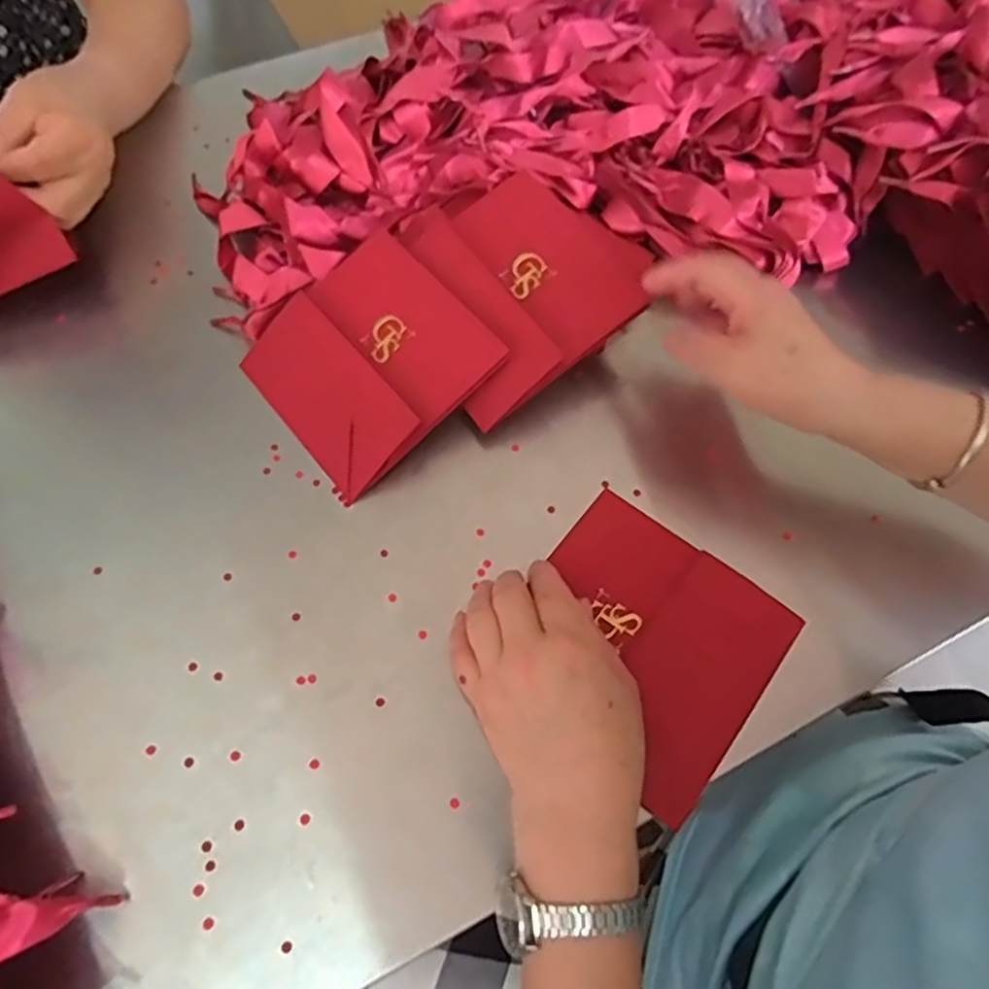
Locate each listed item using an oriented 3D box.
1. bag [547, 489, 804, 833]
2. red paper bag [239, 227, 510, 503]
[{"bbox_3d":[0.085,0.084,0.386,0.140,0.009,0.133,36,73,16],"label":"bag"},{"bbox_3d":[-0.084,-0.090,0.435,0.137,0.013,0.139,-43,70,0],"label":"red paper bag"}]

